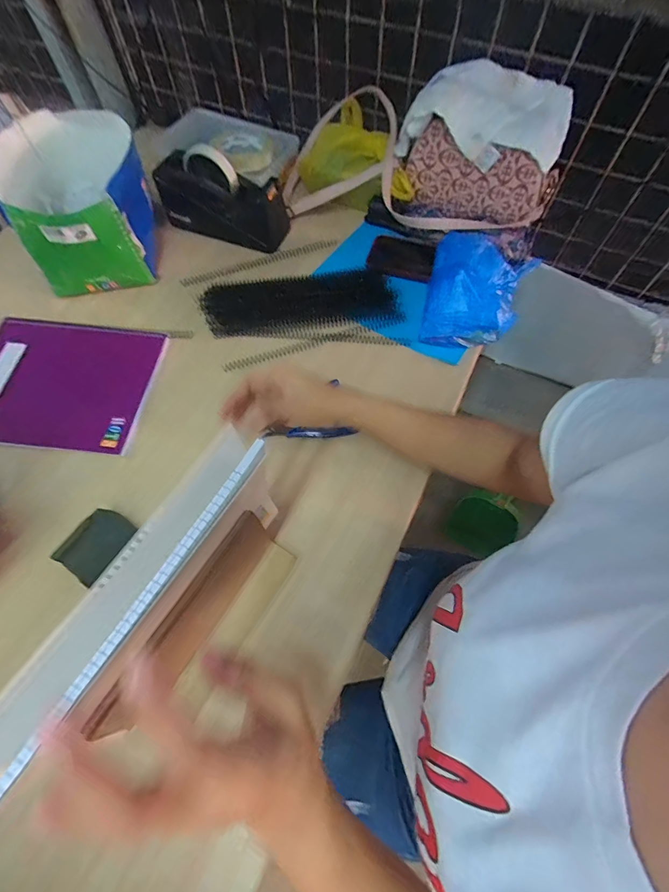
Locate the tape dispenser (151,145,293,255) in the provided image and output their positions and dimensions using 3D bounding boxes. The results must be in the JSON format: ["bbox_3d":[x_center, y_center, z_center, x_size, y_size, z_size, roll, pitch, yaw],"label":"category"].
[{"bbox_3d":[-0.190,-0.426,0.668,0.216,0.105,0.090,28,67,13],"label":"tape dispenser"}]

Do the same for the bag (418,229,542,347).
[{"bbox_3d":[0.220,-0.240,0.590,0.151,0.081,0.204,15,64,7],"label":"bag"}]

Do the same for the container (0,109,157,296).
[{"bbox_3d":[-0.406,-0.387,0.639,0.208,0.137,0.264,-7,63,-4],"label":"container"}]

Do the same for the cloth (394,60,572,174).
[{"bbox_3d":[0.227,-0.487,0.589,0.243,0.106,0.087,15,64,8],"label":"cloth"}]

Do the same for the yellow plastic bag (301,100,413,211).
[{"bbox_3d":[0.033,-0.499,0.708,0.146,0.112,0.187,-18,65,-9],"label":"yellow plastic bag"}]

